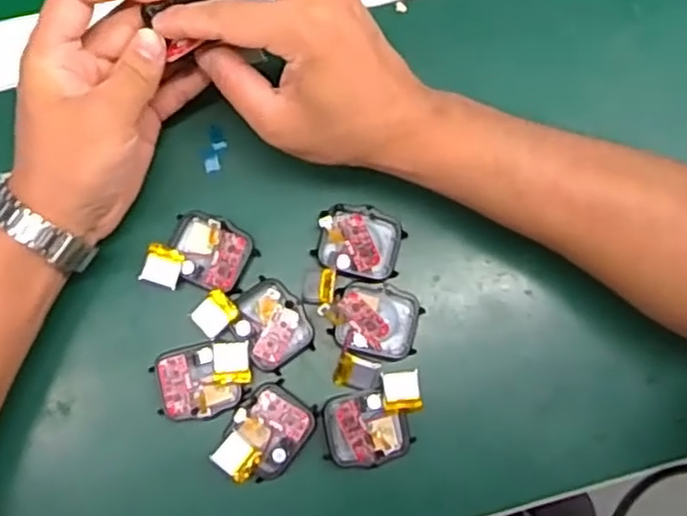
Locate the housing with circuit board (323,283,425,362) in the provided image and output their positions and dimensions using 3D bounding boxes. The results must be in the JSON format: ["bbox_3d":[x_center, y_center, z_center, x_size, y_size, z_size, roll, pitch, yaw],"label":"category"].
[{"bbox_3d":[0.015,0.033,0.385,0.051,0.015,0.039,12,81,-1],"label":"housing with circuit board"}]

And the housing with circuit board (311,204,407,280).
[{"bbox_3d":[0.009,-0.009,0.392,0.046,0.019,0.038,12,81,-1],"label":"housing with circuit board"}]

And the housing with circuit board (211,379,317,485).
[{"bbox_3d":[-0.041,0.092,0.368,0.038,0.013,0.051,38,81,3],"label":"housing with circuit board"}]

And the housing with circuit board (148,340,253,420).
[{"bbox_3d":[-0.073,0.064,0.374,0.051,0.010,0.037,-11,82,-4],"label":"housing with circuit board"}]

